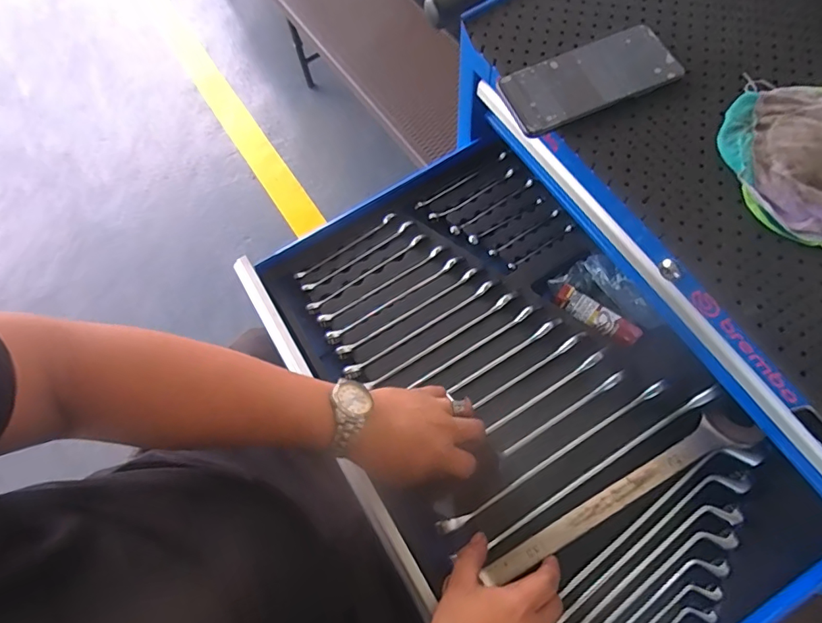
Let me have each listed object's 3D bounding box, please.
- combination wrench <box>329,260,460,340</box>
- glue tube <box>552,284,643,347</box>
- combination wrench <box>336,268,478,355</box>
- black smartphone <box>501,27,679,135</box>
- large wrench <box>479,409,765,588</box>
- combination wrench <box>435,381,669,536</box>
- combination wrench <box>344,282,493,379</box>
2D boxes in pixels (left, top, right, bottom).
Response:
[{"bbox_3d":[-0.021,-0.015,0.573,0.182,0.020,0.010,-30,71,-9],"label":"combination wrench"},{"bbox_3d":[0.217,0.006,0.551,0.101,0.024,0.025,32,73,13],"label":"glue tube"},{"bbox_3d":[-0.004,0.000,0.565,0.190,0.023,0.009,-29,71,-9],"label":"combination wrench"},{"bbox_3d":[0.171,-0.224,0.455,0.161,0.015,0.076,-21,69,-6],"label":"black smartphone"},{"bbox_3d":[0.207,0.183,0.467,0.297,0.009,0.038,-29,70,-5],"label":"large wrench"},{"bbox_3d":[0.148,0.148,0.483,0.278,0.027,0.013,-29,71,-9],"label":"combination wrench"},{"bbox_3d":[0.011,0.021,0.556,0.200,0.021,0.014,-29,71,-9],"label":"combination wrench"}]

